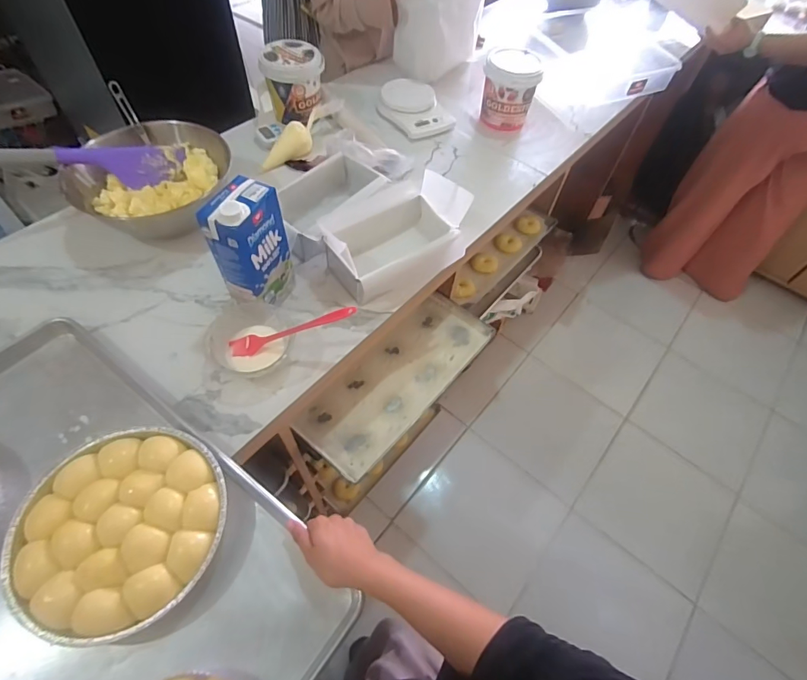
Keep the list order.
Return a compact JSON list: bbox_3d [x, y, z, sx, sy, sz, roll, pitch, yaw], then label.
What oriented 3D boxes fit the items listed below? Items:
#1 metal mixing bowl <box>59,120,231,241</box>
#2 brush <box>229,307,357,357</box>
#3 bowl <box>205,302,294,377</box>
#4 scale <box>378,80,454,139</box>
[{"bbox_3d":[-0.449,-0.289,0.776,0.223,0.126,0.223,1,57,-2],"label":"metal mixing bowl"},{"bbox_3d":[-0.161,-0.014,0.630,0.191,0.016,0.027,-18,58,5],"label":"brush"},{"bbox_3d":[-0.226,-0.001,0.640,0.112,0.048,0.109,1,57,-2],"label":"bowl"},{"bbox_3d":[0.025,-0.548,1.004,0.142,0.044,0.169,-26,62,-18],"label":"scale"}]

